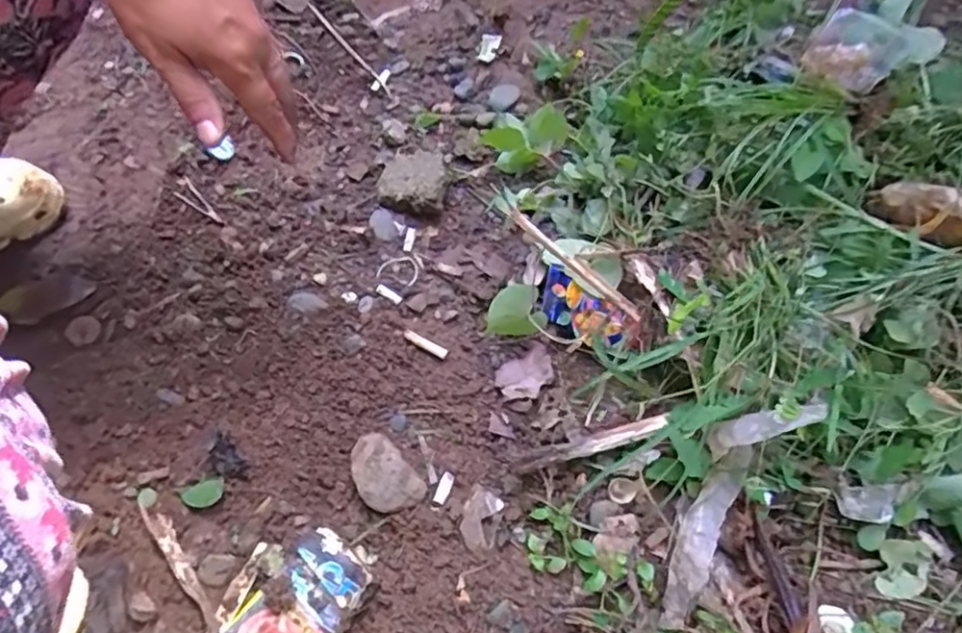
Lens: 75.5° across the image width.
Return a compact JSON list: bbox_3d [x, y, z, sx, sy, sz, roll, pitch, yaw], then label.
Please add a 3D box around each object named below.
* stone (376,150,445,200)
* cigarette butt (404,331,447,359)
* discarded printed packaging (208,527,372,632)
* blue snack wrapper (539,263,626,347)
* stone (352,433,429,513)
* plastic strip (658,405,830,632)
[{"bbox_3d":[-0.068,-0.132,0.598,0.067,0.034,0.058,14,57,5],"label":"stone"},{"bbox_3d":[-0.047,0.023,0.522,0.040,0.005,0.009,25,64,16],"label":"cigarette butt"},{"bbox_3d":[-0.132,0.190,0.421,0.084,0.027,0.094,29,65,18],"label":"discarded printed packaging"},{"bbox_3d":[0.081,-0.006,0.505,0.074,0.044,0.016,27,24,24],"label":"blue snack wrapper"},{"bbox_3d":[-0.074,0.119,0.463,0.039,0.019,0.065,-37,65,-18],"label":"stone"},{"bbox_3d":[0.161,0.125,0.414,0.049,0.031,0.168,28,91,18],"label":"plastic strip"}]

